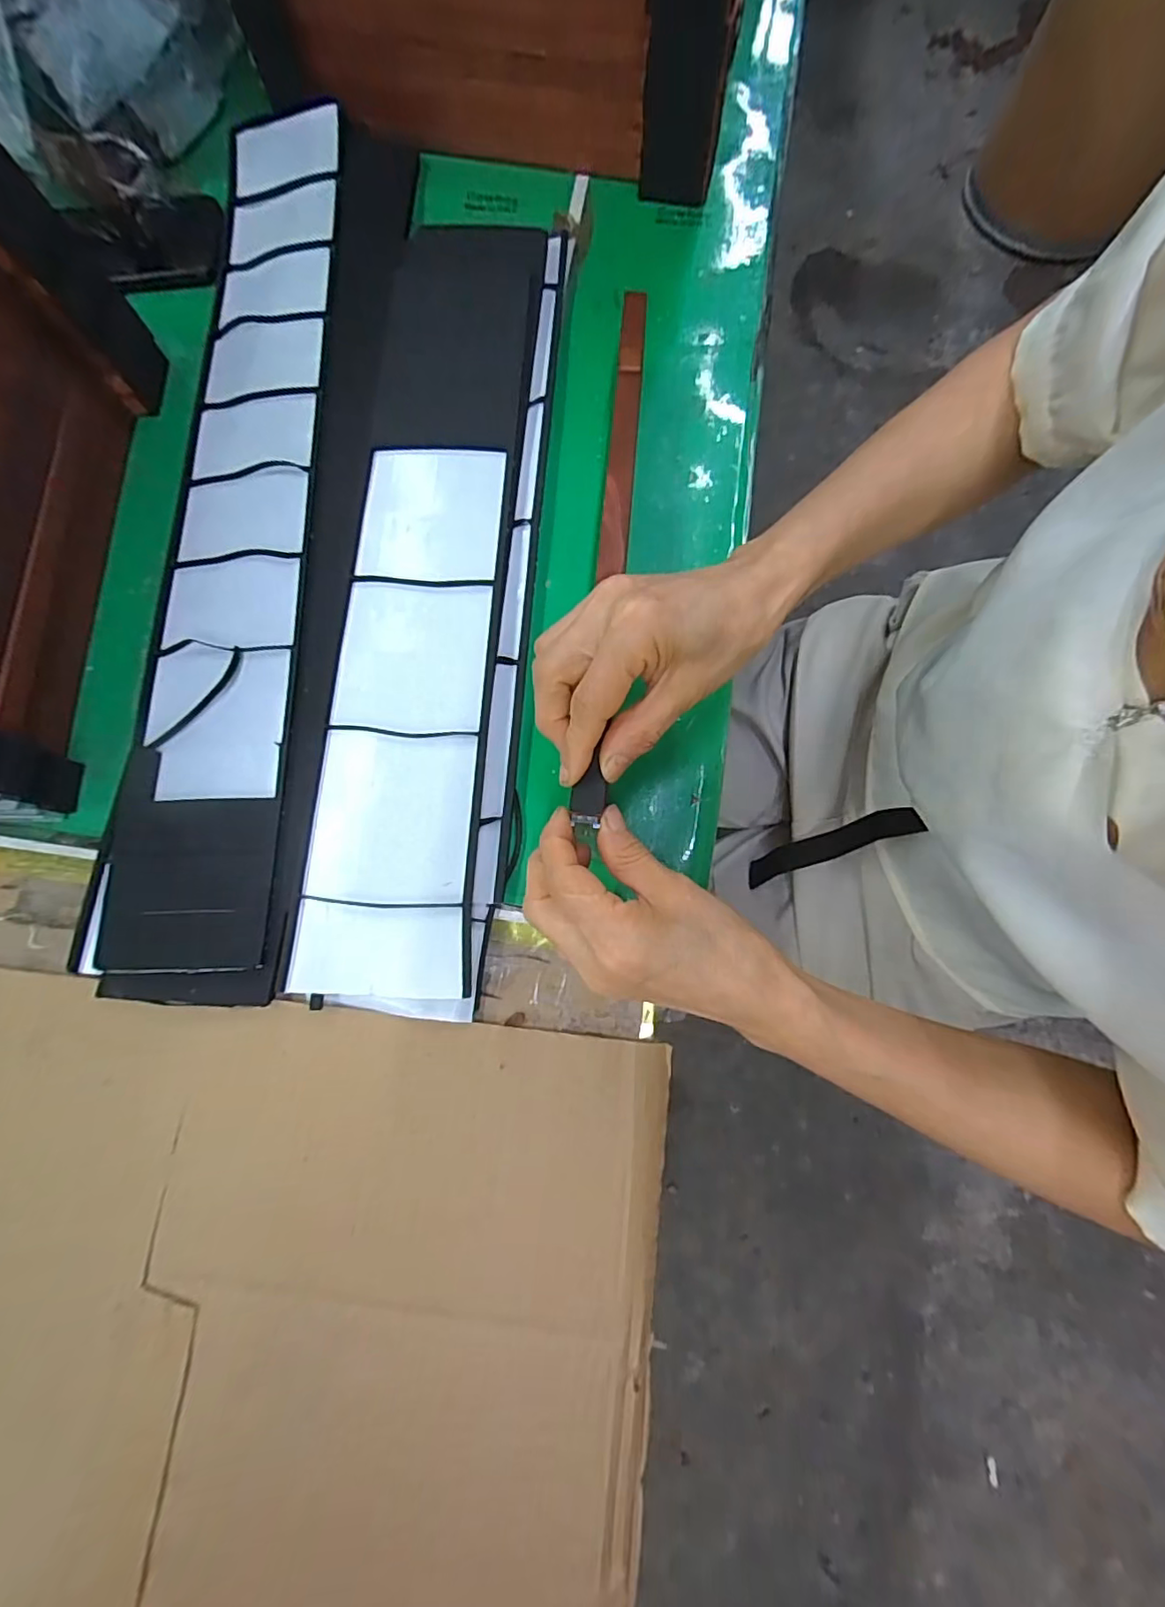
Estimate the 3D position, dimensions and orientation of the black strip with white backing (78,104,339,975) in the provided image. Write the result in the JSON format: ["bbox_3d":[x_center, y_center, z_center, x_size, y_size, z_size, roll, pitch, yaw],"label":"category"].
[{"bbox_3d":[-0.230,-0.221,0.388,0.103,0.012,0.631,0,77,1],"label":"black strip with white backing"}]

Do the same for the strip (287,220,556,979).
[{"bbox_3d":[-0.098,-0.154,0.363,0.102,0.015,0.518,4,77,0],"label":"strip"}]

